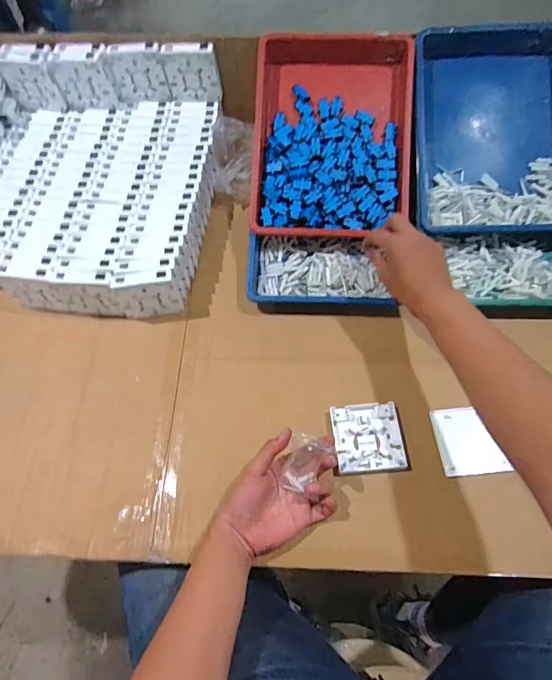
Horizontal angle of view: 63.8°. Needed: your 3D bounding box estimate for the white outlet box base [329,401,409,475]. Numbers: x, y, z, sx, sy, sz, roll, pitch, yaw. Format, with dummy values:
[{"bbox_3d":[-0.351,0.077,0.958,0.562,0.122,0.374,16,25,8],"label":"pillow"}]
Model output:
[{"bbox_3d":[0.120,0.127,0.580,0.086,0.011,0.087,-4,62,0],"label":"white outlet box base"}]

